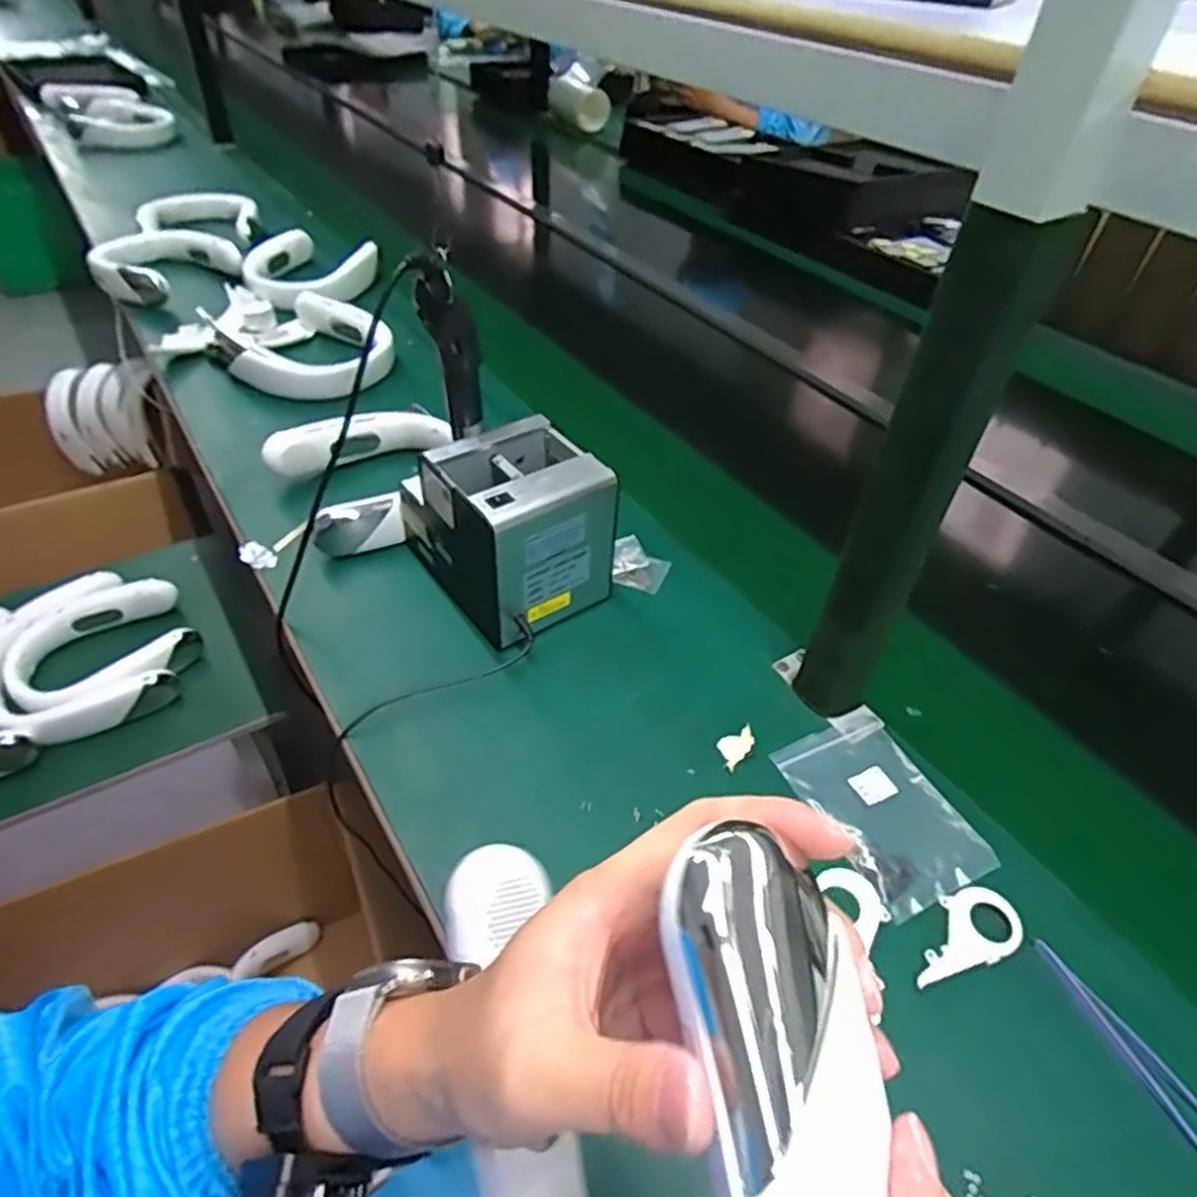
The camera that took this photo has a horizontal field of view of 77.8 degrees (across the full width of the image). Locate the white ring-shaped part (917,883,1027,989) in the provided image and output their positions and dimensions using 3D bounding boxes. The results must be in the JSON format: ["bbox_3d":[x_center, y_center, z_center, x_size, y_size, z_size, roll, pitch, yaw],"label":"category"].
[{"bbox_3d":[0.242,0.223,0.497,0.091,0.004,0.047,-10,46,-14],"label":"white ring-shaped part"}]

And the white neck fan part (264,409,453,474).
[{"bbox_3d":[-0.269,-0.178,0.842,0.201,0.071,0.033,-22,50,-24],"label":"white neck fan part"}]

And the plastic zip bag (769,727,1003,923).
[{"bbox_3d":[0.218,0.157,0.568,0.102,0.004,0.149,-16,48,-19],"label":"plastic zip bag"}]

